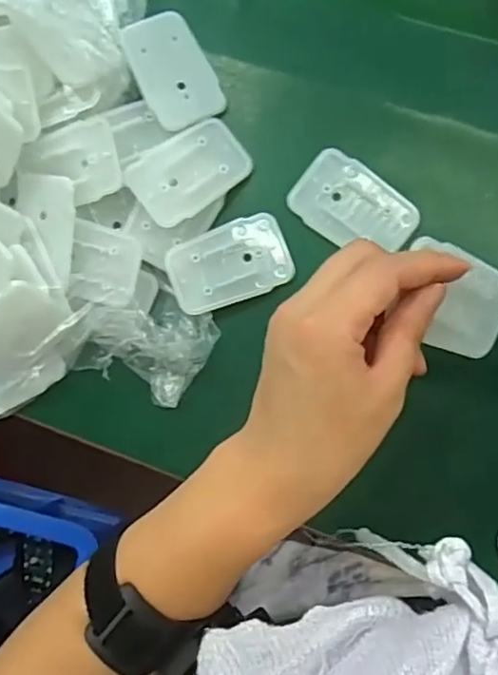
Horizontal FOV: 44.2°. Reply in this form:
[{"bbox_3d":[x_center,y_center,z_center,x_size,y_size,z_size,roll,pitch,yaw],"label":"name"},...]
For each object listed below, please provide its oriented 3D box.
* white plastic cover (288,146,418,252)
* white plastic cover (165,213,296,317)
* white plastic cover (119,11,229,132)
[{"bbox_3d":[0.060,-0.075,0.353,0.070,0.008,0.044,35,90,8],"label":"white plastic cover"},{"bbox_3d":[-0.011,-0.043,0.356,0.069,0.005,0.045,-20,84,5],"label":"white plastic cover"},{"bbox_3d":[-0.044,-0.156,0.359,0.043,0.004,0.065,-26,91,-12],"label":"white plastic cover"}]

